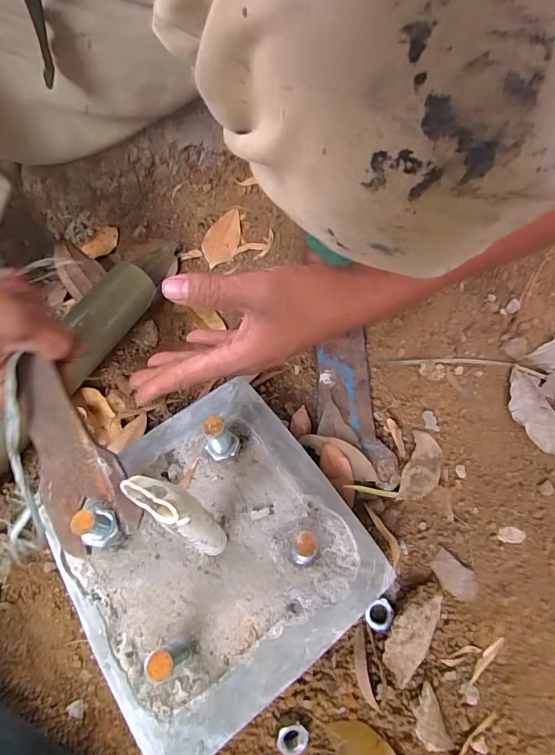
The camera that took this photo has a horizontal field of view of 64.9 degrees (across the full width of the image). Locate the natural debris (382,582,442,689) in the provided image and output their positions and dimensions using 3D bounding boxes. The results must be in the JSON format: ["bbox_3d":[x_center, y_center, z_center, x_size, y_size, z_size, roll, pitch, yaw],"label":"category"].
[{"bbox_3d":[0.108,0.203,0.348,0.035,0.044,0.076,16,66,9],"label":"natural debris"}]

